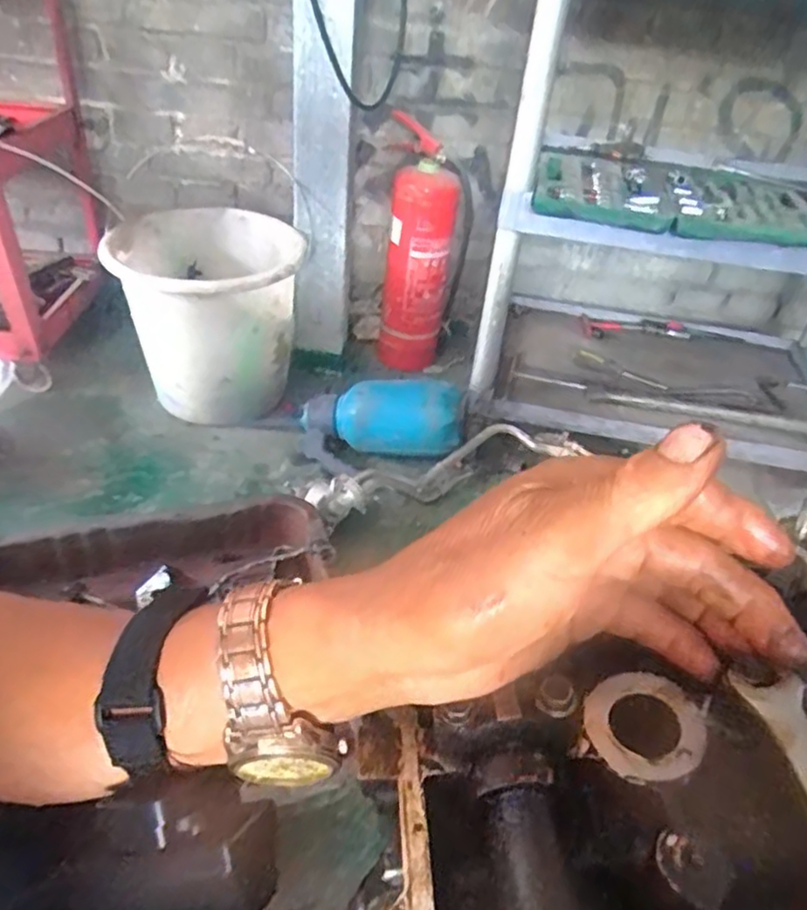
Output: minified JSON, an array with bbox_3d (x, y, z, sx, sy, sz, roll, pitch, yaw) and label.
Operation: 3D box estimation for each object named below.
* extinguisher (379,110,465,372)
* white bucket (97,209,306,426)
[{"bbox_3d":[0.022,-0.386,1.326,0.139,0.475,0.117,10,38,5],"label":"extinguisher"},{"bbox_3d":[-0.358,-0.257,1.209,0.328,0.295,0.290,4,37,-3],"label":"white bucket"}]

